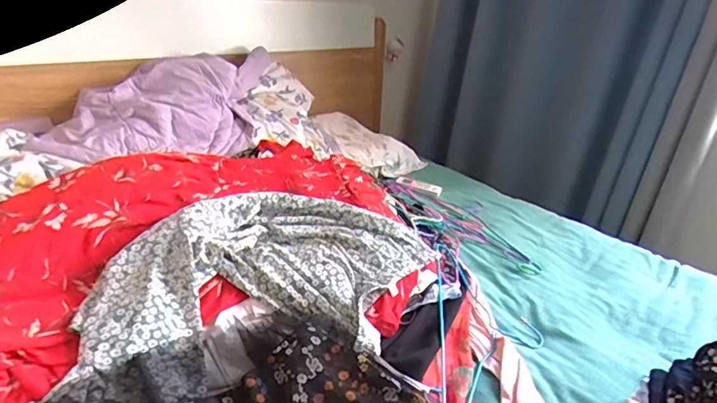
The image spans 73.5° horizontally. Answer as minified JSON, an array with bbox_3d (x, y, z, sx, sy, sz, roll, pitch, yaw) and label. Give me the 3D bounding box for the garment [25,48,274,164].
[{"bbox_3d":[-0.418,-0.233,1.125,0.588,0.170,0.280,-12,31,-36],"label":"garment"}]

